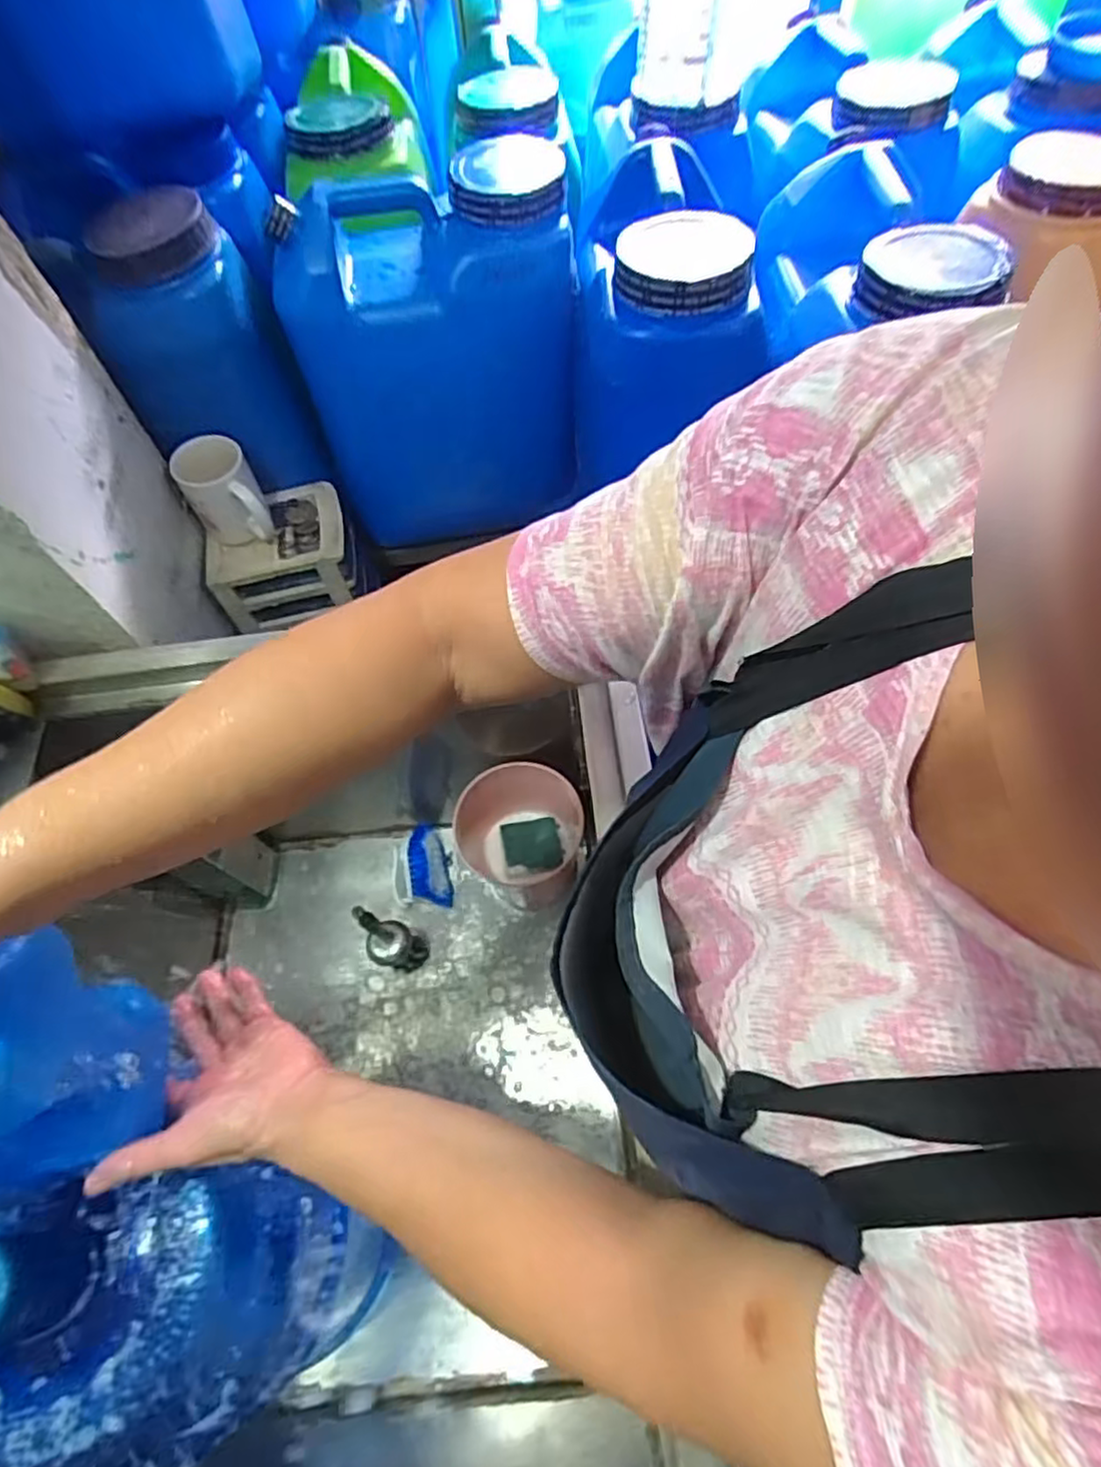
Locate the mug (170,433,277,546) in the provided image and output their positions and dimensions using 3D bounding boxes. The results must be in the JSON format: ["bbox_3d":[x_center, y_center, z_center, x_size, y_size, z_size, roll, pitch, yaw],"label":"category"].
[{"bbox_3d":[-0.377,-0.275,0.804,0.076,0.100,0.084,-30,64,-12],"label":"mug"}]

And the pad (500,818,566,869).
[{"bbox_3d":[-0.023,0.139,0.882,0.075,0.007,0.070,2,49,-12],"label":"pad"}]

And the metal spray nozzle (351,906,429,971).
[{"bbox_3d":[-0.189,0.248,0.825,0.057,0.194,0.056,-2,62,3],"label":"metal spray nozzle"}]

